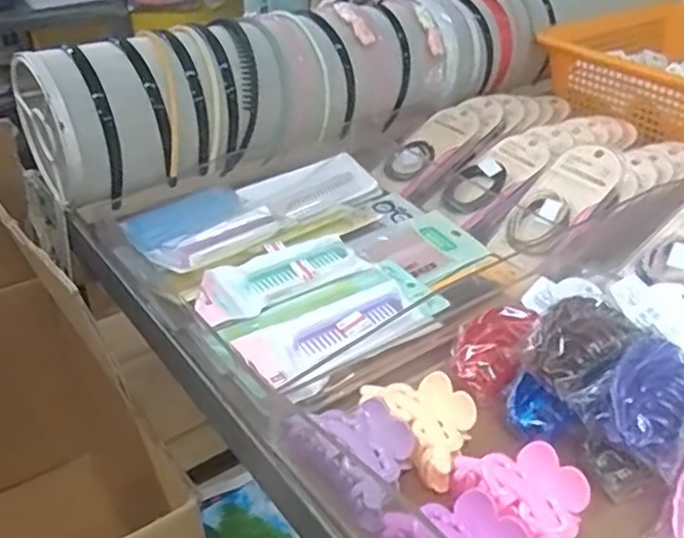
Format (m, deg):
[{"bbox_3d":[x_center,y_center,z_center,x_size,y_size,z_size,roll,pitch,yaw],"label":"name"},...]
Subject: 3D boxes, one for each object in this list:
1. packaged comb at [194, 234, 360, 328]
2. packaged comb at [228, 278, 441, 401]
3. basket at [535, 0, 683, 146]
[{"bbox_3d":[-0.053,0.004,0.514,0.138,0.015,0.052,-22,41,-31],"label":"packaged comb"},{"bbox_3d":[0.001,0.044,0.463,0.139,0.015,0.064,-24,42,-33],"label":"packaged comb"},{"bbox_3d":[0.481,-0.283,0.892,0.390,0.071,0.295,-25,43,-34],"label":"basket"}]

